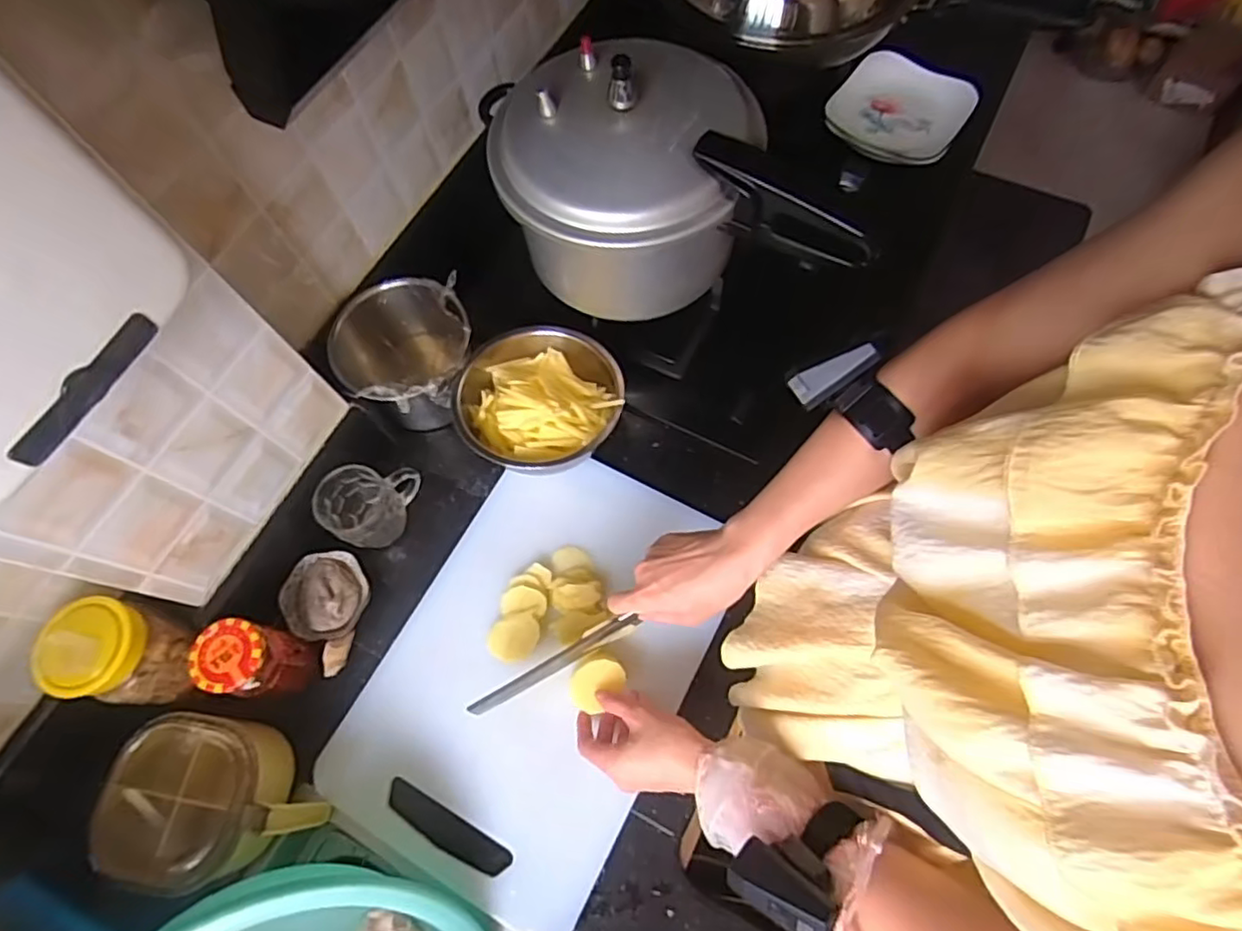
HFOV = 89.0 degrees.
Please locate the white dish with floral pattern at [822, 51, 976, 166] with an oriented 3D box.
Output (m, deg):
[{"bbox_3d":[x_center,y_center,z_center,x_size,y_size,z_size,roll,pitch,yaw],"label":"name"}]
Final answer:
[{"bbox_3d":[0.396,-0.505,0.892,0.172,0.039,0.190,31,73,14],"label":"white dish with floral pattern"}]

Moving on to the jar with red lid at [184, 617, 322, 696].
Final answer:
[{"bbox_3d":[-0.353,0.189,0.616,0.073,0.088,0.063,9,69,6],"label":"jar with red lid"}]

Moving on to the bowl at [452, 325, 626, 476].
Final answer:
[{"bbox_3d":[-0.096,-0.071,0.728,0.190,0.087,0.182,-1,69,3],"label":"bowl"}]

